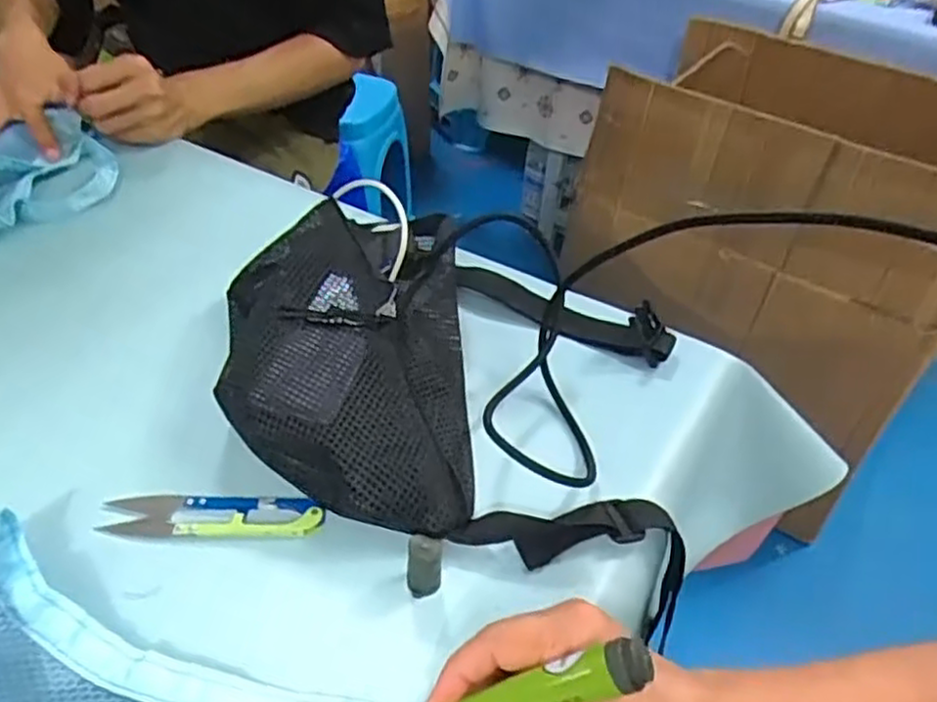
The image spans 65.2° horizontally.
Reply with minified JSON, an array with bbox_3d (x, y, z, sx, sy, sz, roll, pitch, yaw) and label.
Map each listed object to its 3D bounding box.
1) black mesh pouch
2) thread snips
[{"bbox_3d":[-0.014,0.008,0.473,0.326,0.069,0.263,12,43,8],"label":"black mesh pouch"},{"bbox_3d":[-0.142,0.091,0.408,0.120,0.009,0.026,3,42,-2],"label":"thread snips"}]

